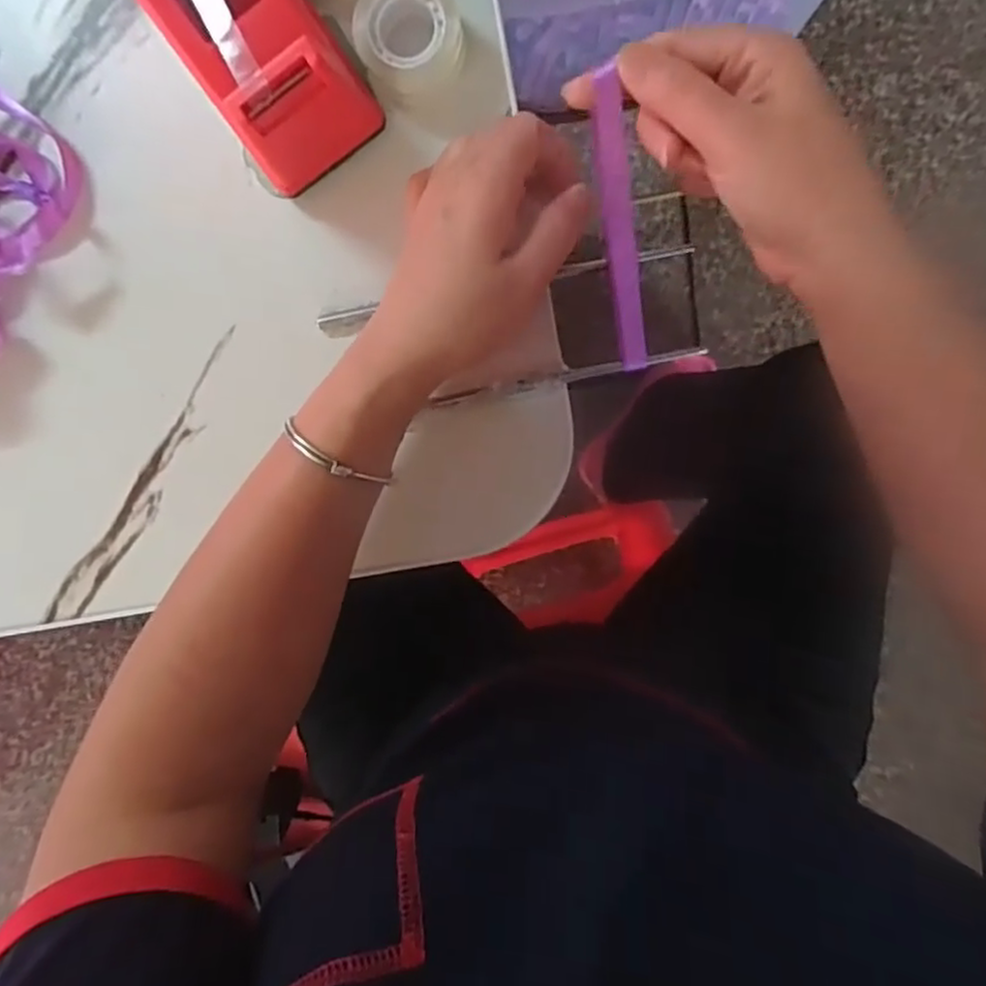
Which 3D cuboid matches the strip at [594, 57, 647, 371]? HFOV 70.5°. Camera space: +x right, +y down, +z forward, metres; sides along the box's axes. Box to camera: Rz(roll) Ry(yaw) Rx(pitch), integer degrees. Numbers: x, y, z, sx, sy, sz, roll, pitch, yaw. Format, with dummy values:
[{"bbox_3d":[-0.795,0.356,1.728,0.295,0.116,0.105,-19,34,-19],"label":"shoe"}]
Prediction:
[{"bbox_3d":[0.056,-0.109,0.300,0.012,0.007,0.117,-10,122,7],"label":"strip"}]

